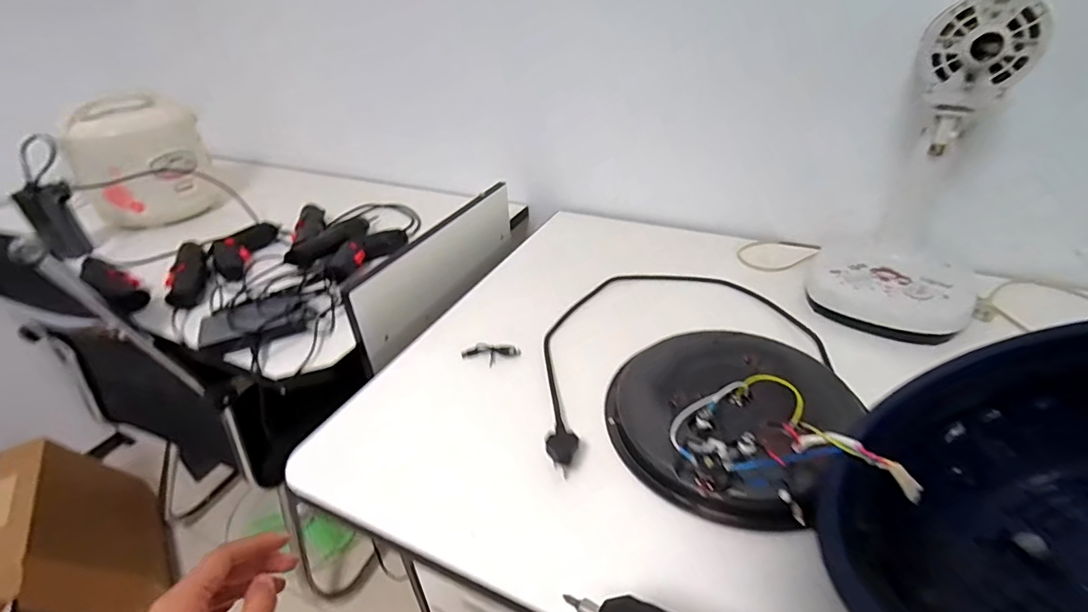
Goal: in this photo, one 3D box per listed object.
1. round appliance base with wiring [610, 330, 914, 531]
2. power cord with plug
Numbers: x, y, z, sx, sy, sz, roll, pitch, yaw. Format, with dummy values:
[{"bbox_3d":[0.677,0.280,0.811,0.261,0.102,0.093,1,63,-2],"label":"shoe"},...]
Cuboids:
[{"bbox_3d":[0.190,0.099,0.507,0.243,0.052,0.237,-2,34,2],"label":"round appliance base with wiring"},{"bbox_3d":[0.140,0.029,0.635,0.391,0.029,0.291,-16,36,-15],"label":"power cord with plug"}]

